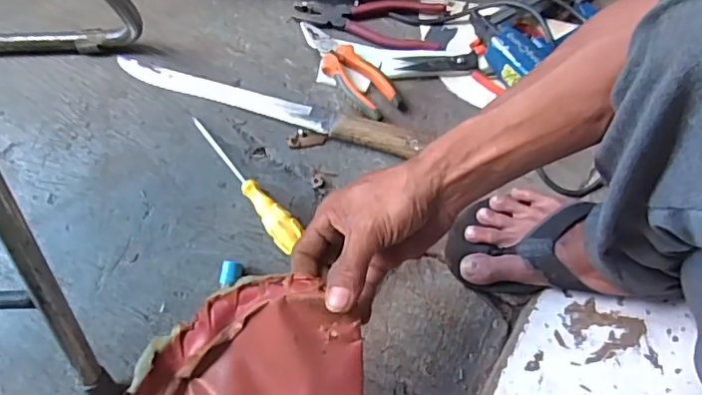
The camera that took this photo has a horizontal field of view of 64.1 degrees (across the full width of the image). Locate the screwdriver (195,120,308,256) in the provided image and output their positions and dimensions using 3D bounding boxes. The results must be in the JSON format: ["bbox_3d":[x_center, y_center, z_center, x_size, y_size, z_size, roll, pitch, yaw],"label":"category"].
[{"bbox_3d":[-0.125,-0.021,0.645,0.032,0.027,0.205,-38,74,-13],"label":"screwdriver"}]

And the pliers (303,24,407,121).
[{"bbox_3d":[-0.003,-0.162,0.701,0.052,0.025,0.164,-37,74,-13],"label":"pliers"}]

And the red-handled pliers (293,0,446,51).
[{"bbox_3d":[0.022,-0.229,0.731,0.192,0.017,0.069,3,69,1],"label":"red-handled pliers"}]

